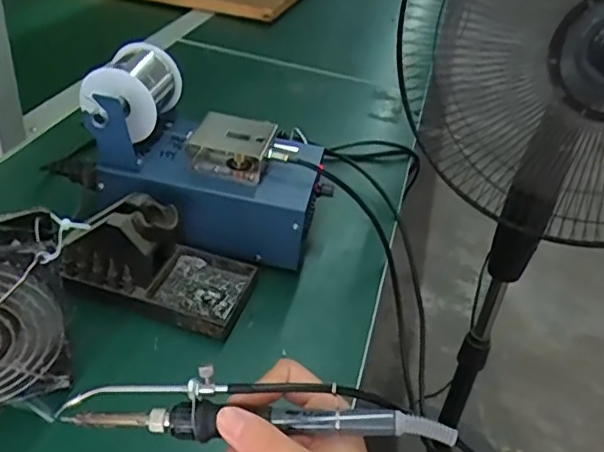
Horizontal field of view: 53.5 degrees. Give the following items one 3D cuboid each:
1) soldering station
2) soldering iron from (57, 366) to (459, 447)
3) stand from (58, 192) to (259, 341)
[{"bbox_3d":[-0.083,-0.054,0.531,0.200,0.145,0.114,13,35,6],"label":"soldering station"},{"bbox_3d":[-0.025,0.096,0.313,0.205,0.030,0.023,4,35,4],"label":"soldering iron"},{"bbox_3d":[-0.109,0.023,0.468,0.134,0.075,0.075,14,36,8],"label":"stand"}]

